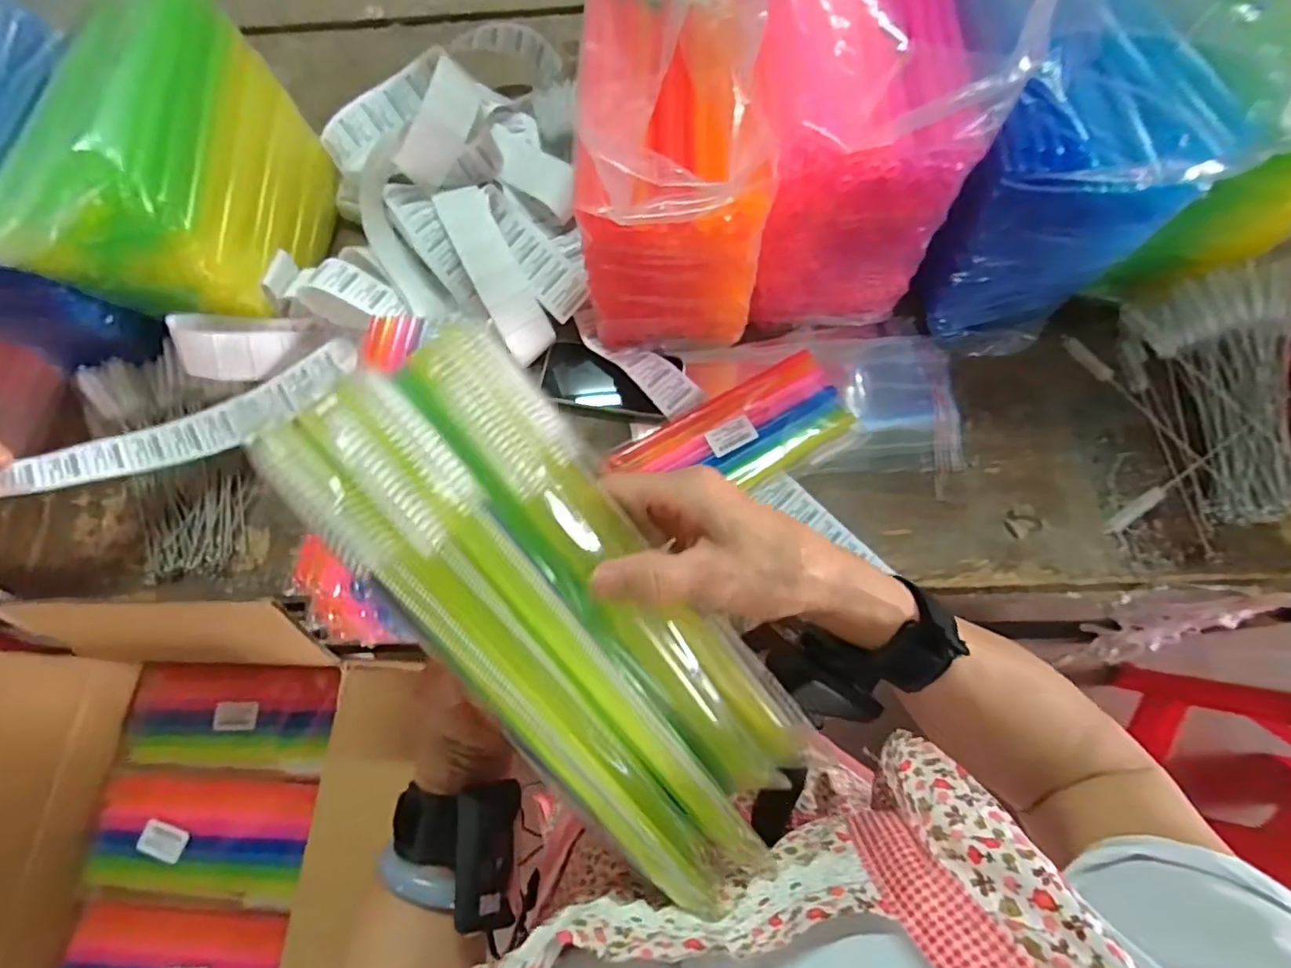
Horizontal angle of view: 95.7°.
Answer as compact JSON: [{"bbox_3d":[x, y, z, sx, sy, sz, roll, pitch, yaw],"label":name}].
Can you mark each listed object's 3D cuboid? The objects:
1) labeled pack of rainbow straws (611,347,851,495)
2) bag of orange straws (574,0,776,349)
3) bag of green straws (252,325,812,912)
[{"bbox_3d":[0.091,-0.048,0.620,0.248,0.026,0.100,-27,73,-6],"label":"labeled pack of rainbow straws"},{"bbox_3d":[0.023,-0.300,0.565,0.163,0.252,0.248,-3,72,1],"label":"bag of orange straws"},{"bbox_3d":[-0.033,0.052,0.250,0.095,0.029,0.242,-38,103,-9],"label":"bag of green straws"}]

